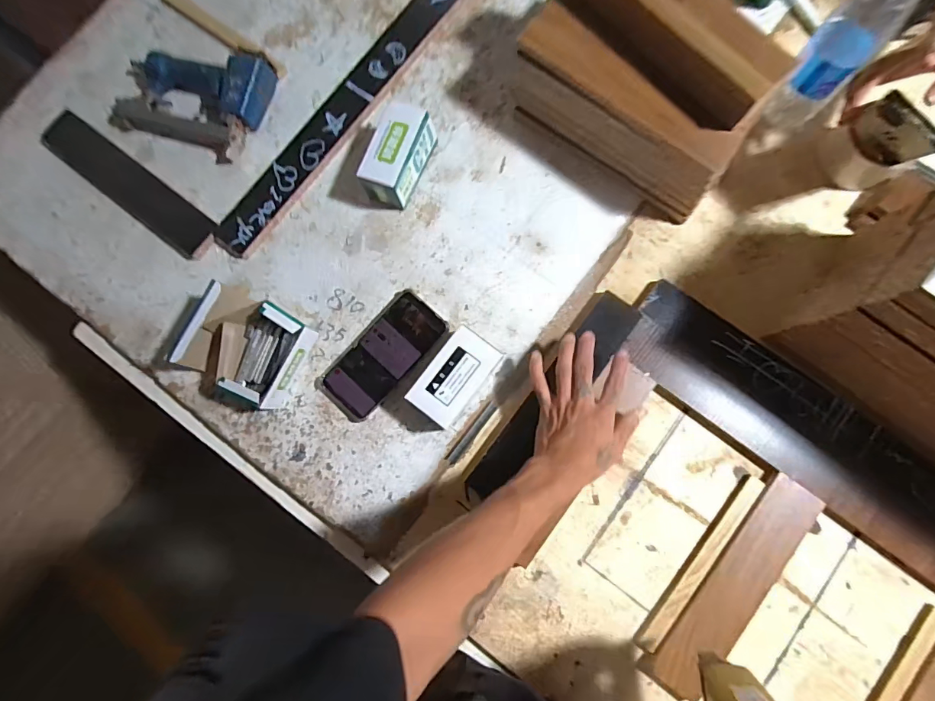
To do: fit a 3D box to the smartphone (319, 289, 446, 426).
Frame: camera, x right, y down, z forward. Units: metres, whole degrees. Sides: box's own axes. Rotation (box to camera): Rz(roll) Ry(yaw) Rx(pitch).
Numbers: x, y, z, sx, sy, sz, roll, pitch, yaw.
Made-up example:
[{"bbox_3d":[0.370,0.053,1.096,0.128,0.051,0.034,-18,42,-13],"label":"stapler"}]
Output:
[{"bbox_3d":[-0.107,0.006,0.565,0.086,0.017,0.169,44,84,8],"label":"smartphone"}]

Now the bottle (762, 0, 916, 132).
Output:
[{"bbox_3d":[0.415,-0.336,0.498,0.069,0.207,0.068,40,84,7],"label":"bottle"}]

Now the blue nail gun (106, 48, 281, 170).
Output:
[{"bbox_3d":[-0.380,-0.352,0.611,0.216,0.050,0.142,16,81,4],"label":"blue nail gun"}]

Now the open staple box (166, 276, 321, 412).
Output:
[{"bbox_3d":[-0.272,-0.009,0.548,0.133,0.065,0.112,25,82,5],"label":"open staple box"}]

